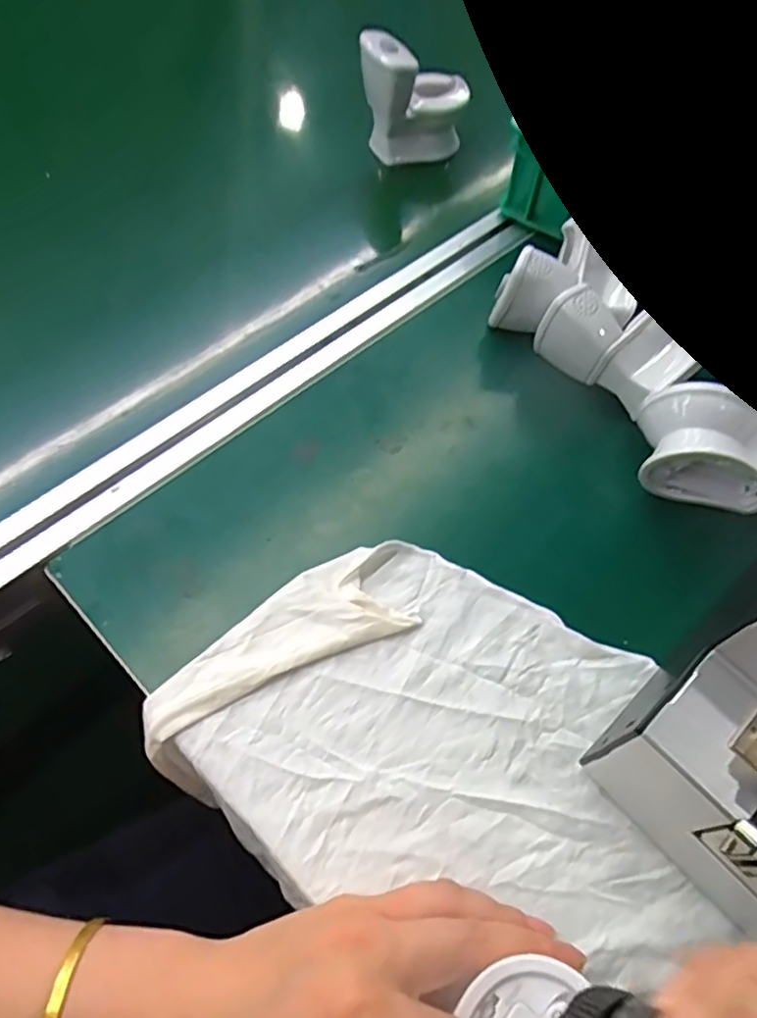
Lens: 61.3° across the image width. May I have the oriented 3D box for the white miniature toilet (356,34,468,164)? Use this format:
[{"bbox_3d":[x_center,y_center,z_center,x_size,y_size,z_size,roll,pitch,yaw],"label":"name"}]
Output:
[{"bbox_3d":[0.038,-0.388,0.606,0.109,0.099,0.043,-15,61,-13],"label":"white miniature toilet"}]

